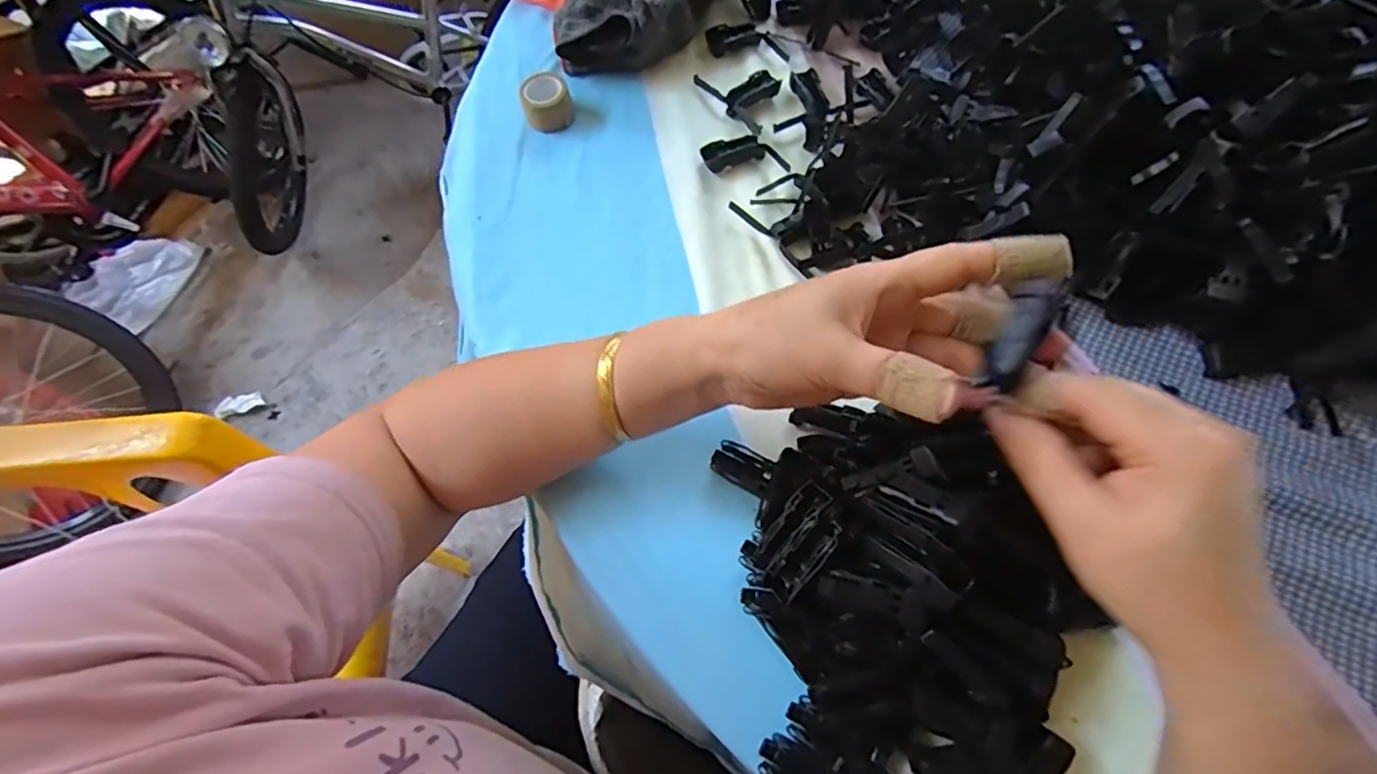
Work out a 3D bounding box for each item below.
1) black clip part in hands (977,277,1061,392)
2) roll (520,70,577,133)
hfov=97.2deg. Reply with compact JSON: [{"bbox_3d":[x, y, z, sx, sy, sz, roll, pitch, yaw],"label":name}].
[{"bbox_3d":[0.129,-0.020,0.237,0.015,0.009,0.043,30,89,15],"label":"black clip part in hands"},{"bbox_3d":[-0.109,-0.221,0.470,0.037,0.023,0.041,-15,65,-5],"label":"roll"}]

